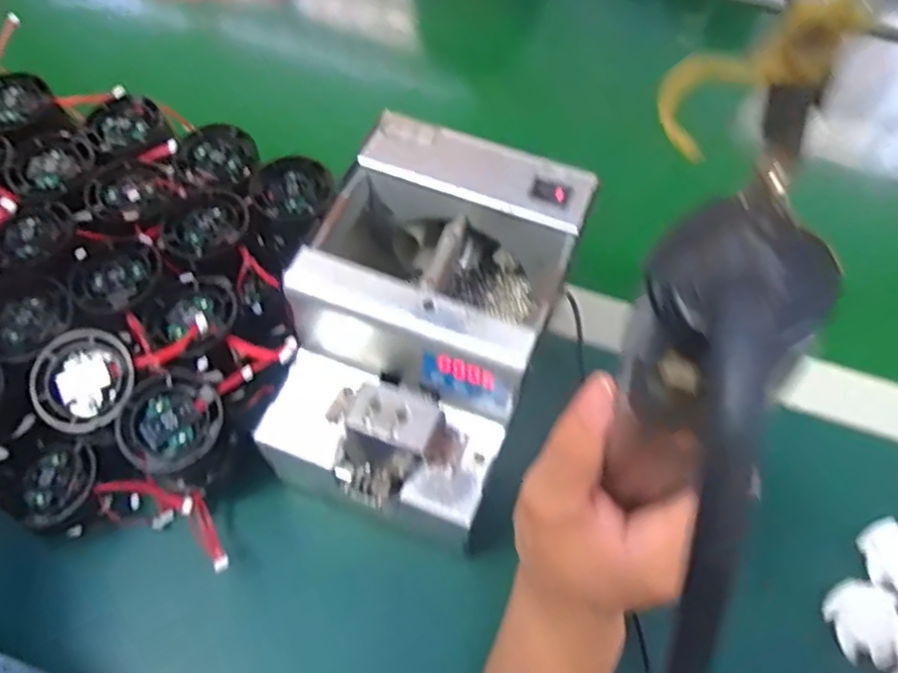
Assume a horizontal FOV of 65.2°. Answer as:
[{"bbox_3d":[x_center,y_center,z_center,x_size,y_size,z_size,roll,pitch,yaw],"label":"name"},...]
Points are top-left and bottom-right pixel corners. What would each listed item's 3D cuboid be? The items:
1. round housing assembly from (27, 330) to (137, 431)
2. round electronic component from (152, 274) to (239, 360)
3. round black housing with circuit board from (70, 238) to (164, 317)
[{"bbox_3d":[-0.195,0.024,0.376,0.051,0.020,0.048,1,59,-2],"label":"round housing assembly"},{"bbox_3d":[-0.144,-0.012,0.401,0.047,0.013,0.051,39,65,19],"label":"round electronic component"},{"bbox_3d":[-0.196,-0.037,0.412,0.049,0.009,0.053,1,59,-2],"label":"round black housing with circuit board"}]

